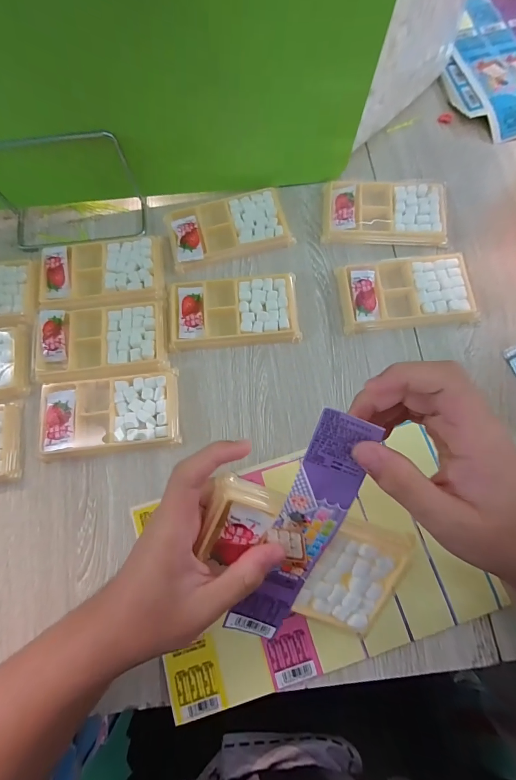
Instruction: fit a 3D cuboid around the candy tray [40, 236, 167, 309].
[{"bbox_3d":[-0.173,-0.129,0.364,0.135,0.012,0.078,-8,77,-1],"label":"candy tray"}]

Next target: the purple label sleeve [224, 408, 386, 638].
[{"bbox_3d":[0.026,0.092,0.202,0.037,0.015,0.163,21,105,5],"label":"purple label sleeve"}]

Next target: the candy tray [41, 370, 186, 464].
[{"bbox_3d":[-0.148,0.024,0.326,0.137,0.010,0.075,-8,77,-1],"label":"candy tray"}]

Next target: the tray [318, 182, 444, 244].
[{"bbox_3d":[0.144,-0.203,0.373,0.136,0.015,0.076,3,77,2],"label":"tray"}]

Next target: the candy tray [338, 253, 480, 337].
[{"bbox_3d":[0.157,-0.103,0.347,0.135,0.014,0.075,-5,77,0],"label":"candy tray"}]

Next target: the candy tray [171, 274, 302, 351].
[{"bbox_3d":[-0.025,-0.085,0.349,0.137,0.009,0.076,-4,77,0],"label":"candy tray"}]

